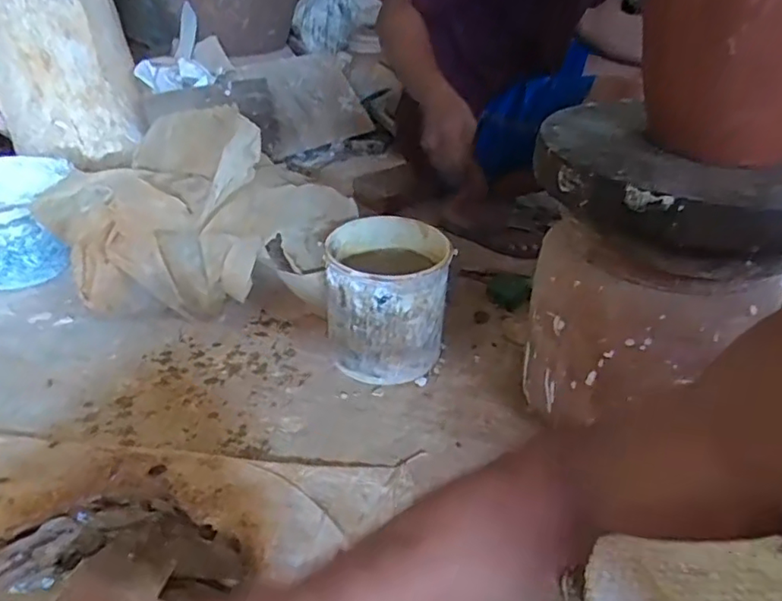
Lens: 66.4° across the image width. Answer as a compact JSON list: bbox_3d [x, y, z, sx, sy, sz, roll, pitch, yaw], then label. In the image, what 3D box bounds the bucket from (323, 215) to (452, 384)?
[{"bbox_3d":[-0.006,0.002,0.875,0.164,0.186,0.163,2,35,-1],"label":"bucket"}]

